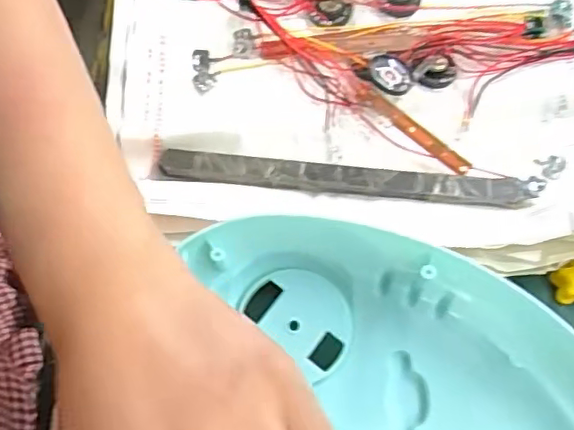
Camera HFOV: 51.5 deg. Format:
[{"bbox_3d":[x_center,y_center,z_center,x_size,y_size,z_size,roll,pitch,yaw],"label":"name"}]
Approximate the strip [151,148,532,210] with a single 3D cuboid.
[{"bbox_3d":[0.032,-0.020,0.334,0.205,0.006,0.020,7,69,0],"label":"strip"}]

